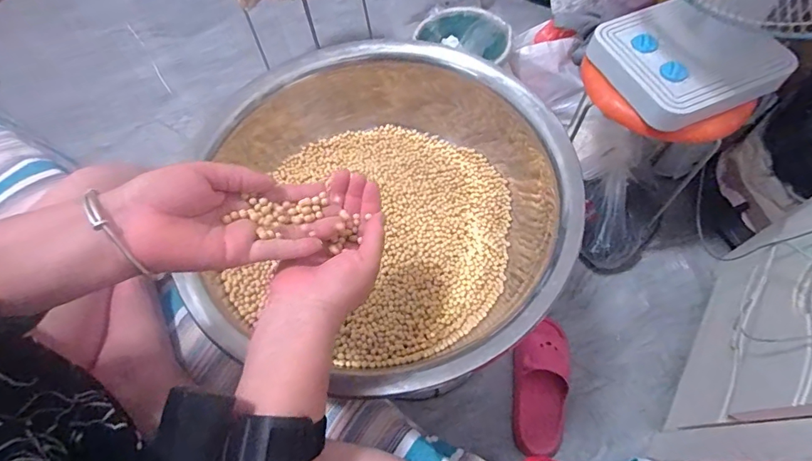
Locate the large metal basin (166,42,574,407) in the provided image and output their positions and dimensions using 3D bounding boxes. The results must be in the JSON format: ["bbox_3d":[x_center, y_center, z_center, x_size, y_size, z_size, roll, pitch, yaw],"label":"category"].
[{"bbox_3d":[-0.017,-0.031,0.537,0.402,0.120,0.448,0,62,4],"label":"large metal basin"}]

